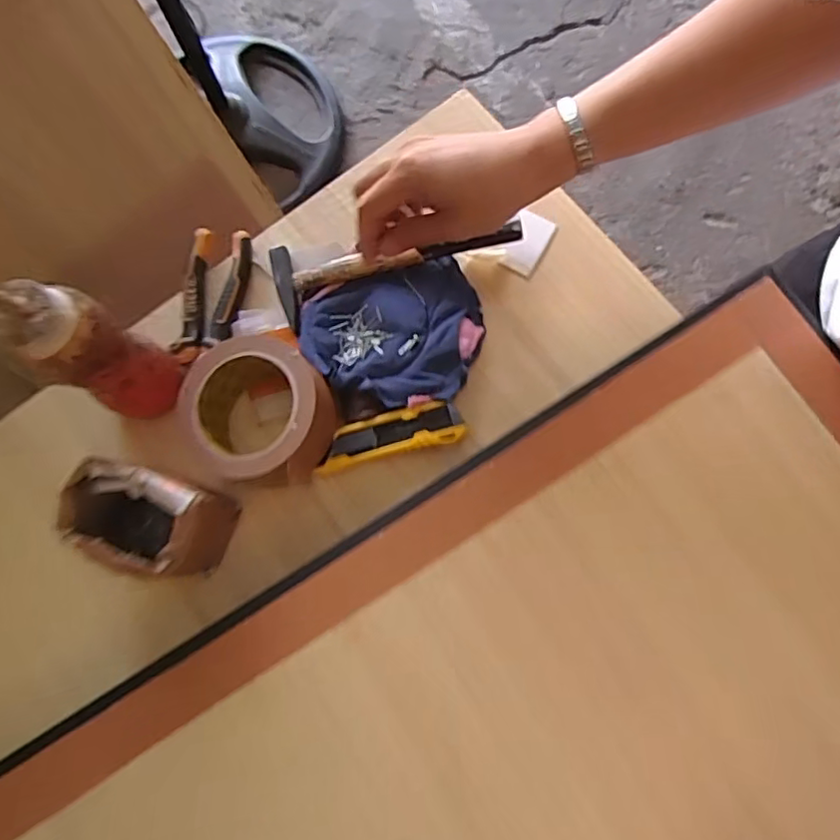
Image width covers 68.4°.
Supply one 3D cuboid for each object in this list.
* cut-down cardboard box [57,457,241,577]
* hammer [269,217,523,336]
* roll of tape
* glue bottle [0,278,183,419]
[{"bbox_3d":[-0.190,0.073,0.442,0.101,0.088,0.069,11,80,2],"label":"cut-down cardboard box"},{"bbox_3d":[-0.018,-0.128,0.506,0.204,0.016,0.064,-11,79,3],"label":"hammer"},{"bbox_3d":[-0.121,-0.001,0.466,0.109,0.057,0.116,0,80,0],"label":"roll of tape"},{"bbox_3d":[-0.217,-0.043,0.415,0.051,0.150,0.056,0,80,0],"label":"glue bottle"}]

